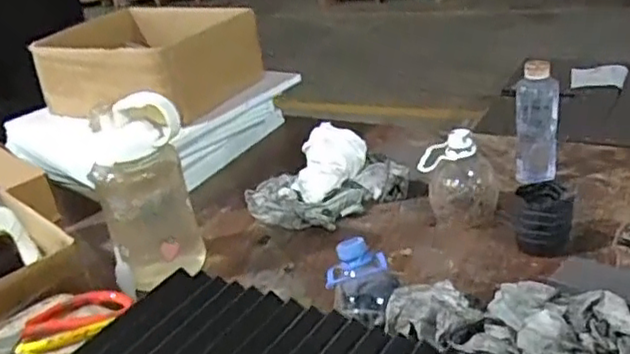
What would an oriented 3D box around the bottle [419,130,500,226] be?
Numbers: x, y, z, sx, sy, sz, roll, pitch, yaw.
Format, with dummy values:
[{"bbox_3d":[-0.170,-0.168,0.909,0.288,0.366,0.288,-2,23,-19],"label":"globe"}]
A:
[{"bbox_3d":[0.197,-0.001,0.904,0.105,0.124,0.077,-2,27,13],"label":"bottle"}]

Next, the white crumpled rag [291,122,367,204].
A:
[{"bbox_3d":[0.023,-0.018,1.018,0.109,0.083,0.114,-4,26,9],"label":"white crumpled rag"}]

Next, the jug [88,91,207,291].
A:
[{"bbox_3d":[-0.210,0.019,0.822,0.107,0.250,0.087,-17,28,-19],"label":"jug"}]

